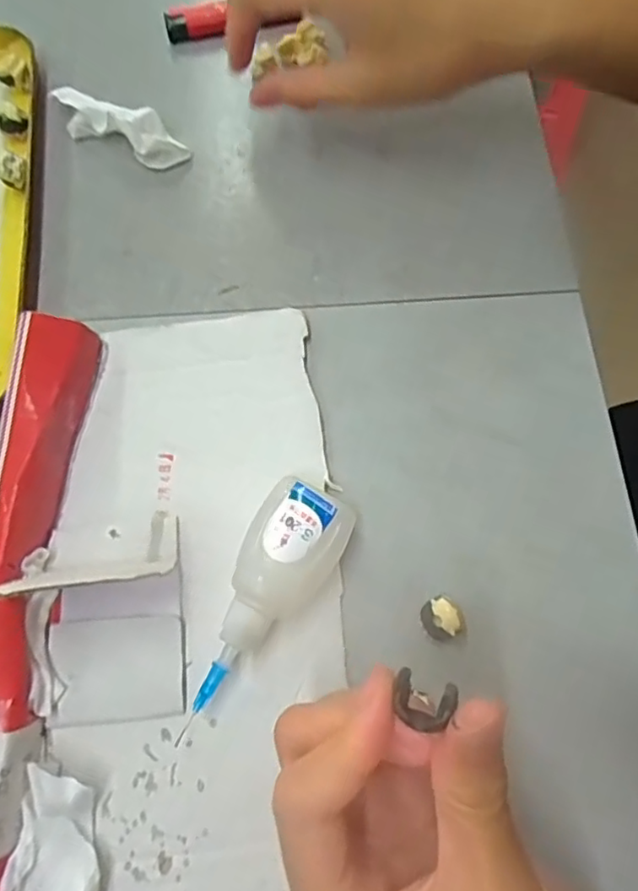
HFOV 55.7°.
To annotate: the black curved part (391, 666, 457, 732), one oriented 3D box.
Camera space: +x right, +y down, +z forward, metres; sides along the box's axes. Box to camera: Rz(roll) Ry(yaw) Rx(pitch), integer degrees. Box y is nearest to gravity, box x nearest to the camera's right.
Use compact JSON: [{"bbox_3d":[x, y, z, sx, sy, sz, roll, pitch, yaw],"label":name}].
[{"bbox_3d":[0.025,0.061,0.145,0.014,0.005,0.011,19,70,4],"label":"black curved part"}]

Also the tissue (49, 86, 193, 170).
[{"bbox_3d":[-0.106,-0.171,0.317,0.079,0.016,0.029,20,72,8],"label":"tissue"}]

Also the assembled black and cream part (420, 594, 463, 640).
[{"bbox_3d":[0.047,0.068,0.238,0.014,0.017,0.015,0,71,1],"label":"assembled black and cream part"}]

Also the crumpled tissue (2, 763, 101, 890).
[{"bbox_3d":[-0.089,0.141,0.207,0.030,0.016,0.052,4,71,2],"label":"crumpled tissue"}]

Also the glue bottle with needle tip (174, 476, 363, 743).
[{"bbox_3d":[-0.020,0.056,0.235,0.034,0.023,0.098,28,74,10],"label":"glue bottle with needle tip"}]

